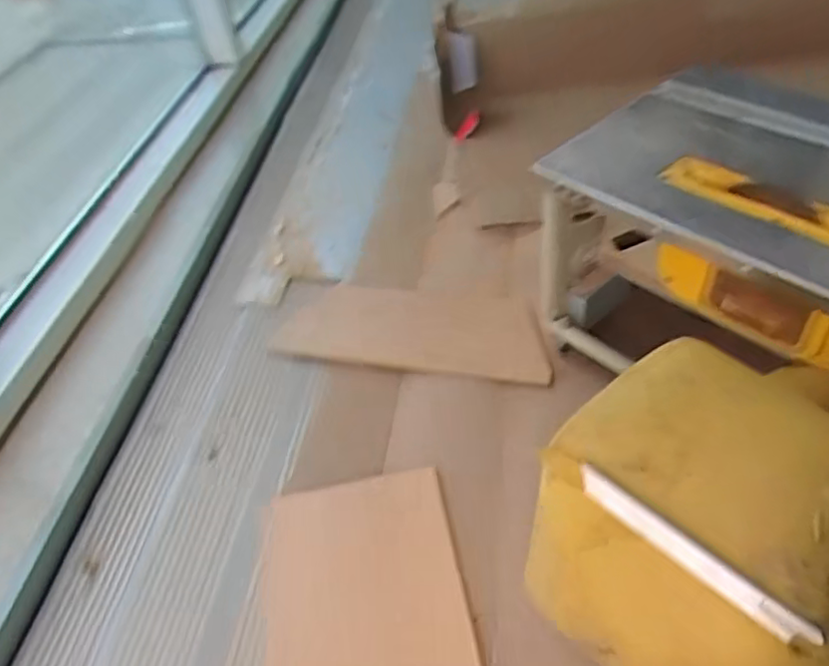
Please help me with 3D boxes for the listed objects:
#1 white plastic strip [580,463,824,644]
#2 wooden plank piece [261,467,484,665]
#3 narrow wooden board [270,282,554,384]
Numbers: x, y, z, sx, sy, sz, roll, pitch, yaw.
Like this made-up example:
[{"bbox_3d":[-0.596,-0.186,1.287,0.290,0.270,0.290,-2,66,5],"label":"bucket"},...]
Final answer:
[{"bbox_3d":[0.170,0.136,0.399,0.017,0.013,0.155,-37,53,-27],"label":"white plastic strip"},{"bbox_3d":[-0.052,0.263,0.636,0.199,0.016,0.257,-11,46,-4],"label":"wooden plank piece"},{"bbox_3d":[0.001,-0.012,0.894,0.363,0.023,0.158,6,47,12],"label":"narrow wooden board"}]

